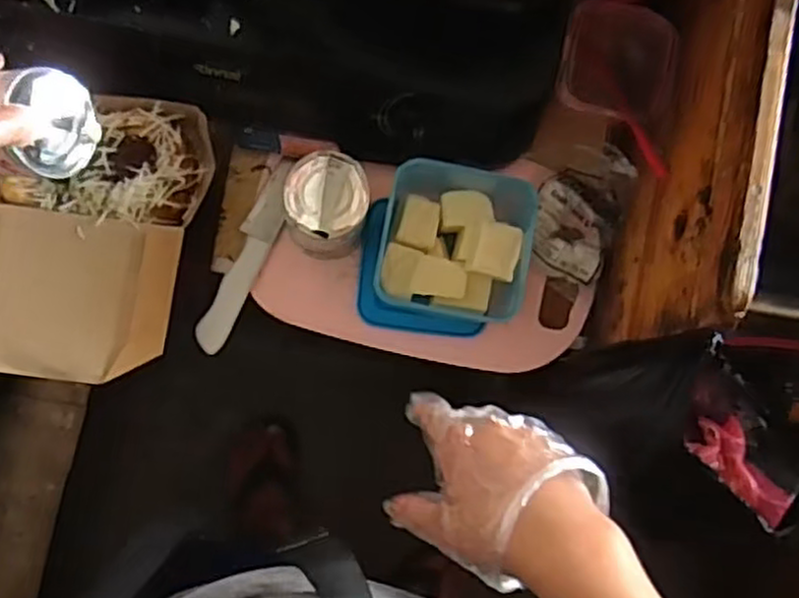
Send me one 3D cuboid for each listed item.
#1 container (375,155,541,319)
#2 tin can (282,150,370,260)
[{"bbox_3d":[0.047,-0.054,0.676,0.137,0.081,0.135,9,82,-4],"label":"container"},{"bbox_3d":[-0.065,-0.079,0.659,0.068,0.101,0.073,1,83,-5],"label":"tin can"}]

